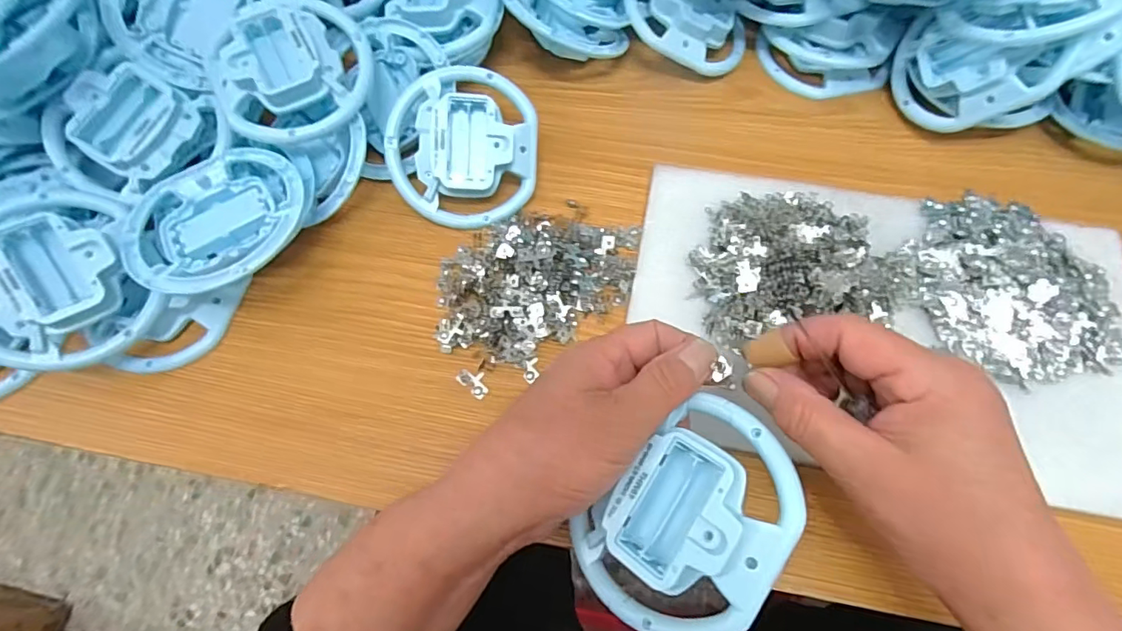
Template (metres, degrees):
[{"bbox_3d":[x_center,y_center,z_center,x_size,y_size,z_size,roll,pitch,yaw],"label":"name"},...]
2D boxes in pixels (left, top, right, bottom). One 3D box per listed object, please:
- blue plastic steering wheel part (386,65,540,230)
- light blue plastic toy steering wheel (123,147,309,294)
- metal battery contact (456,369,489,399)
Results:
[{"bbox_3d":[-0.065,-0.113,0.346,0.095,0.025,0.104,-1,88,-6],"label":"blue plastic steering wheel part"},{"bbox_3d":[-0.210,-0.060,0.320,0.102,0.018,0.101,0,68,1],"label":"light blue plastic toy steering wheel"},{"bbox_3d":[-0.053,0.040,0.319,0.021,0.004,0.013,38,73,15],"label":"metal battery contact"}]

